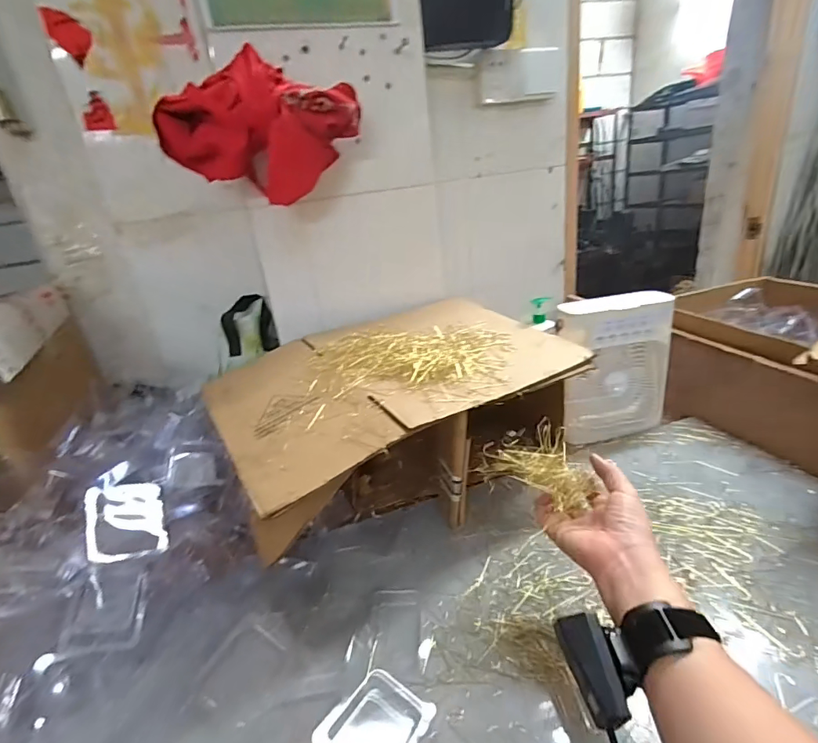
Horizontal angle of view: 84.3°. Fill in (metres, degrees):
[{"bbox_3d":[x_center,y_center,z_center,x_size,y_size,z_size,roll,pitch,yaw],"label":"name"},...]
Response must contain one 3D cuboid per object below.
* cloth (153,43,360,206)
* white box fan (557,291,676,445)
[{"bbox_3d":[-0.199,-0.334,0.640,0.258,0.159,0.117,-4,23,7],"label":"cloth"},{"bbox_3d":[0.365,-0.001,0.821,0.193,0.257,0.079,-10,23,-7],"label":"white box fan"}]

